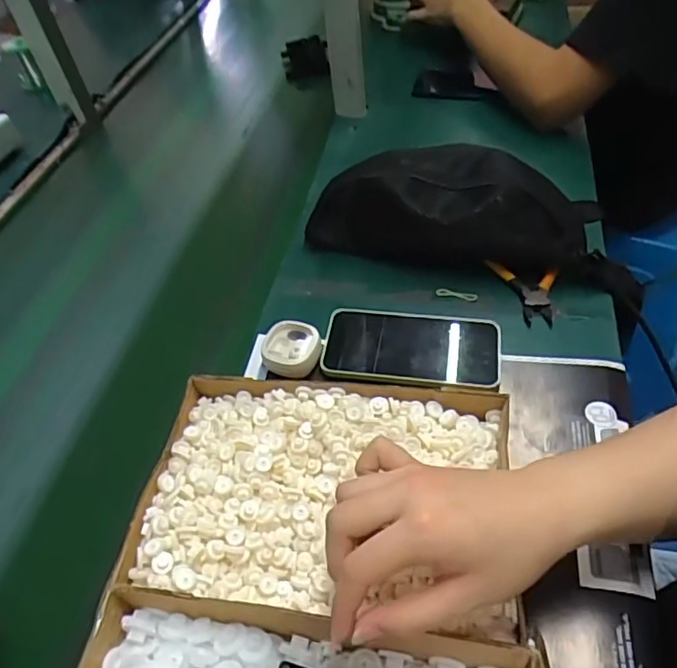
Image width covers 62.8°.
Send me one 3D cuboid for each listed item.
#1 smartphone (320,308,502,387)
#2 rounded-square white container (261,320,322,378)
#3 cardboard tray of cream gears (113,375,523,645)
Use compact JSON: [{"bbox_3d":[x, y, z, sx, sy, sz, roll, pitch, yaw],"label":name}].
[{"bbox_3d":[0.068,0.012,0.522,0.163,0.011,0.078,2,50,9],"label":"smartphone"},{"bbox_3d":[-0.043,0.015,0.518,0.053,0.023,0.048,17,54,20],"label":"rounded-square white container"},{"bbox_3d":[-0.008,0.119,0.410,0.258,0.046,0.171,1,50,8],"label":"cardboard tray of cream gears"}]

